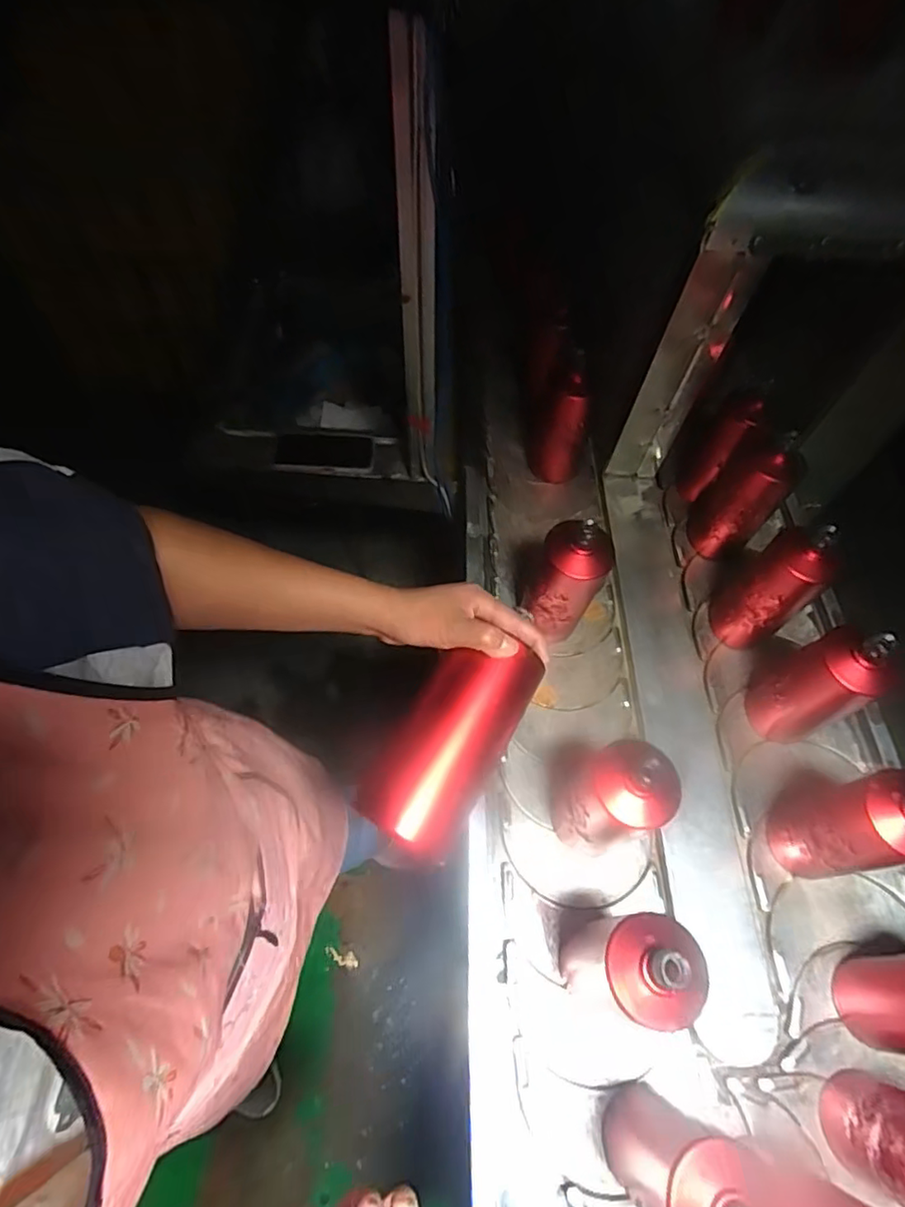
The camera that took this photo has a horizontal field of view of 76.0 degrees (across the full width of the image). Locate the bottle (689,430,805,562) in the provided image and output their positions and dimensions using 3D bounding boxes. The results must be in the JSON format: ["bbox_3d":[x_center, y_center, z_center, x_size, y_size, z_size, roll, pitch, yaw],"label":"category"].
[{"bbox_3d":[0.414,-0.146,0.830,0.072,0.195,0.085,-39,71,-20],"label":"bottle"}]

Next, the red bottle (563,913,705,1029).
[{"bbox_3d":[0.158,0.333,0.525,0.076,0.214,0.089,28,65,11],"label":"red bottle"}]

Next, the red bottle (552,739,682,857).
[{"bbox_3d":[0.158,0.200,0.604,0.084,0.205,0.095,-17,65,-11],"label":"red bottle"}]

